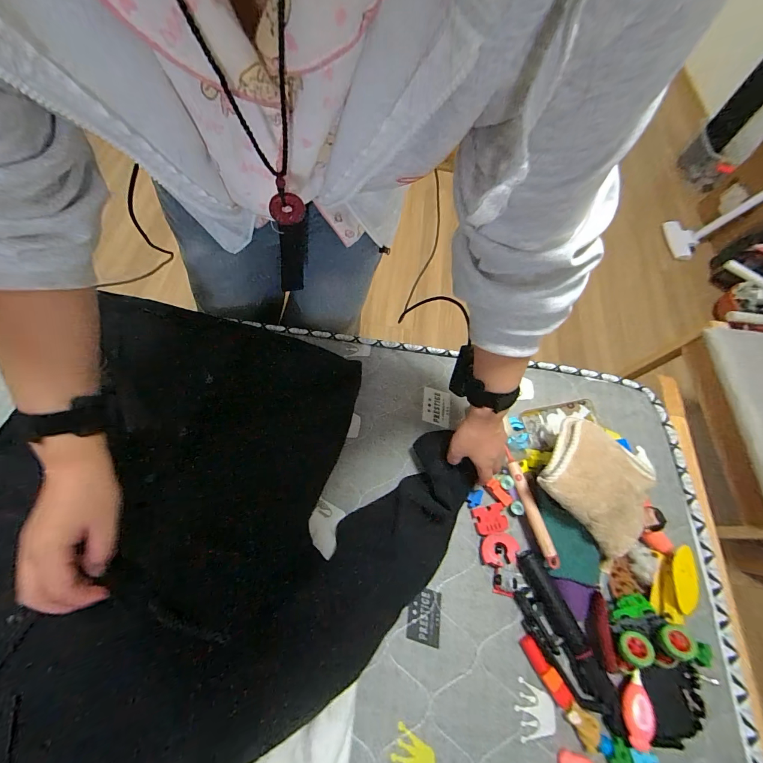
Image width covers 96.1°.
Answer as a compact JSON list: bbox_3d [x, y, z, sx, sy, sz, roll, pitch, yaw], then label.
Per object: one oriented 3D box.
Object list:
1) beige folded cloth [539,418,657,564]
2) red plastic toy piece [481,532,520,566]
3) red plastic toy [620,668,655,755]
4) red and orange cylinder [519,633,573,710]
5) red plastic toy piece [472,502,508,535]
[{"bbox_3d":[0.313,0.138,0.486,0.152,0.049,0.161,32,67,8],"label":"beige folded cloth"},{"bbox_3d":[0.178,0.251,0.516,0.058,0.020,0.041,-6,67,-9],"label":"red plastic toy piece"},{"bbox_3d":[0.327,0.420,0.442,0.030,0.027,0.079,18,65,2],"label":"red plastic toy"},{"bbox_3d":[0.222,0.391,0.463,0.020,0.017,0.086,-28,72,-17],"label":"red and orange cylinder"},{"bbox_3d":[0.171,0.217,0.539,0.049,0.011,0.040,-9,68,-10],"label":"red plastic toy piece"}]

